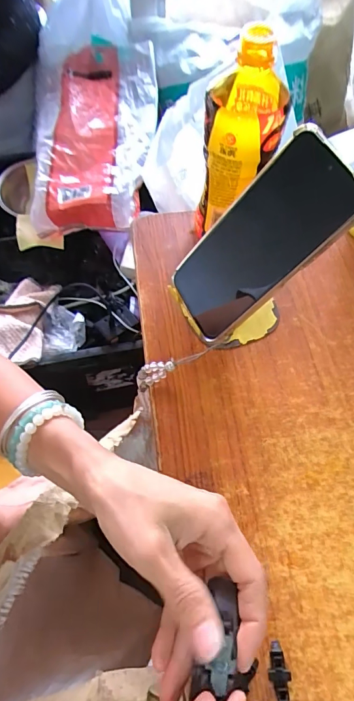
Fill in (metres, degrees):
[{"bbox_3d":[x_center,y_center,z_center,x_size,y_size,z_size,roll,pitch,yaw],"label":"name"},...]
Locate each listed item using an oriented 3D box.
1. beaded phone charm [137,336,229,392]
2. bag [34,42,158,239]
[{"bbox_3d":[0.004,0.011,0.355,0.090,0.010,0.020,-23,62,13],"label":"beaded phone charm"},{"bbox_3d":[-0.167,-0.434,0.808,0.249,0.132,0.431,-1,61,-1],"label":"bag"}]

